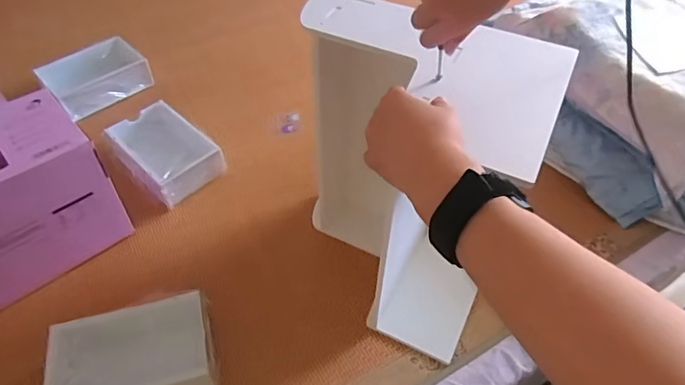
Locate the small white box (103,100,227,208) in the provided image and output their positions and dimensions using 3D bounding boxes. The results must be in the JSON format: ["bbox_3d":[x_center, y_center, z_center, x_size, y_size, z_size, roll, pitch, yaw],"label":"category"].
[{"bbox_3d":[-0.311,-0.070,0.837,0.129,0.051,0.196,-37,61,-27],"label":"small white box"}]

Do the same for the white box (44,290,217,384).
[{"bbox_3d":[-0.259,0.208,0.595,0.186,0.056,0.122,-12,53,-11],"label":"white box"}]

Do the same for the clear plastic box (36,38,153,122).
[{"bbox_3d":[-0.505,-0.240,0.975,0.189,0.061,0.121,-35,60,-26],"label":"clear plastic box"}]

